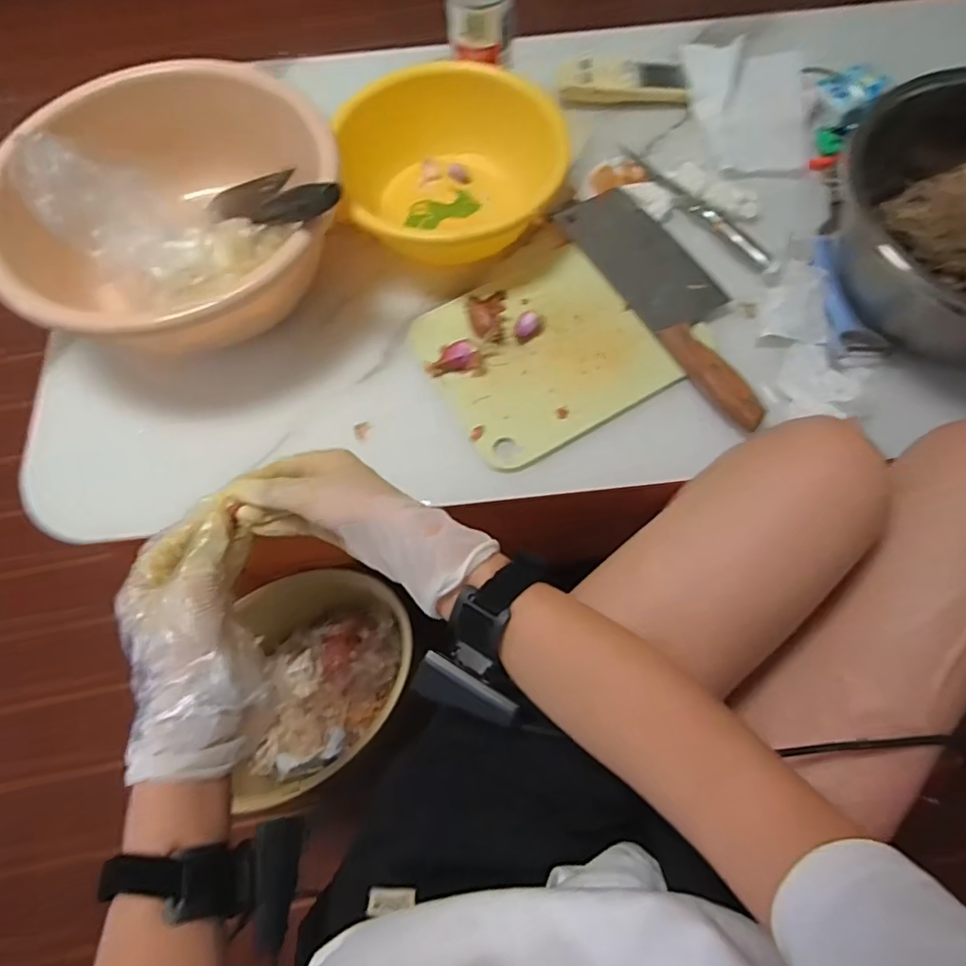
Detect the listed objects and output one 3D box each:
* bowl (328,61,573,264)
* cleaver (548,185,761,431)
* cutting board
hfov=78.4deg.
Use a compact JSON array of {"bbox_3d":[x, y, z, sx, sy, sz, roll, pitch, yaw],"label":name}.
[{"bbox_3d":[-0.027,-0.301,0.563,0.190,0.080,0.169,-10,68,-4],"label":"bowl"},{"bbox_3d":[0.179,-0.176,0.547,0.084,0.021,0.284,-28,70,-11],"label":"cleaver"},{"bbox_3d":[0.058,-0.129,0.536,0.213,0.018,0.192,-34,72,-9],"label":"cutting board"}]

